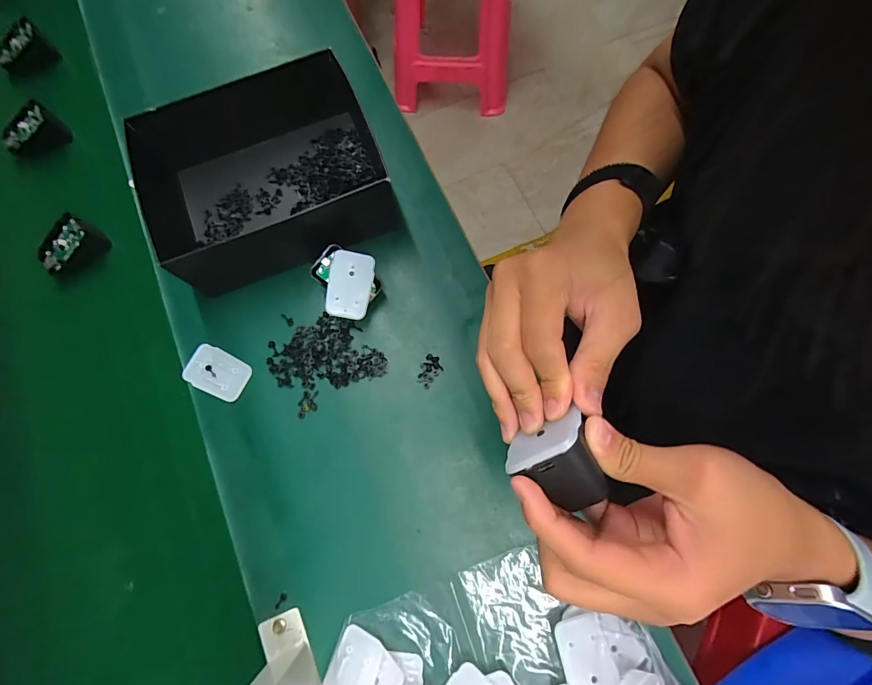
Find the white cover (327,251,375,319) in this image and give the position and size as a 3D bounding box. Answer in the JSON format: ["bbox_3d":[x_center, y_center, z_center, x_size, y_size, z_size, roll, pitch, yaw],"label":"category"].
[{"bbox_3d":[-0.090,-0.060,0.413,0.044,0.004,0.069,9,89,-9],"label":"white cover"}]

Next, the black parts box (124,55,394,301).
[{"bbox_3d":[-0.199,-0.179,0.439,0.277,0.078,0.184,-21,76,-4],"label":"black parts box"}]

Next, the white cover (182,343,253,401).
[{"bbox_3d":[-0.234,0.031,0.421,0.069,0.004,0.045,25,78,8],"label":"white cover"}]

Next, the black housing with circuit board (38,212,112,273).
[{"bbox_3d":[-0.432,-0.111,0.467,0.046,0.039,0.072,40,81,10],"label":"black housing with circuit board"}]

